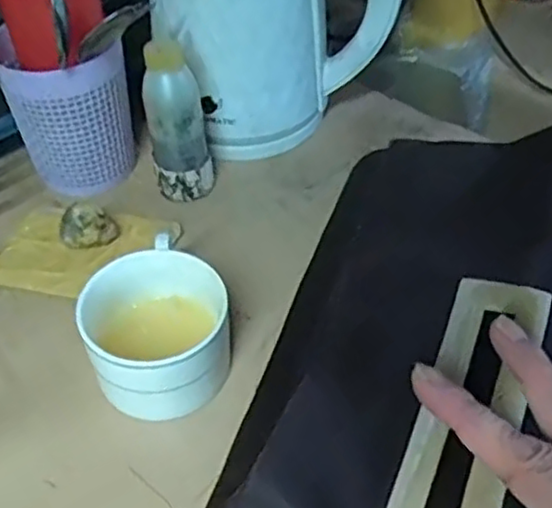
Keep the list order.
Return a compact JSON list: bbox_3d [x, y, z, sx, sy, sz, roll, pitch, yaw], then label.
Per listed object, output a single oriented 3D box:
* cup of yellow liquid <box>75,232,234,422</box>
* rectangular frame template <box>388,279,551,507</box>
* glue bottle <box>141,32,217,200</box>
[{"bbox_3d":[-0.072,0.049,0.416,0.082,0.064,0.086,1,45,-1],"label":"cup of yellow liquid"},{"bbox_3d":[0.078,0.074,0.284,0.041,0.007,0.159,9,52,27],"label":"rectangular frame template"},{"bbox_3d":[-0.074,-0.106,0.521,0.046,0.118,0.058,-5,46,-8],"label":"glue bottle"}]

